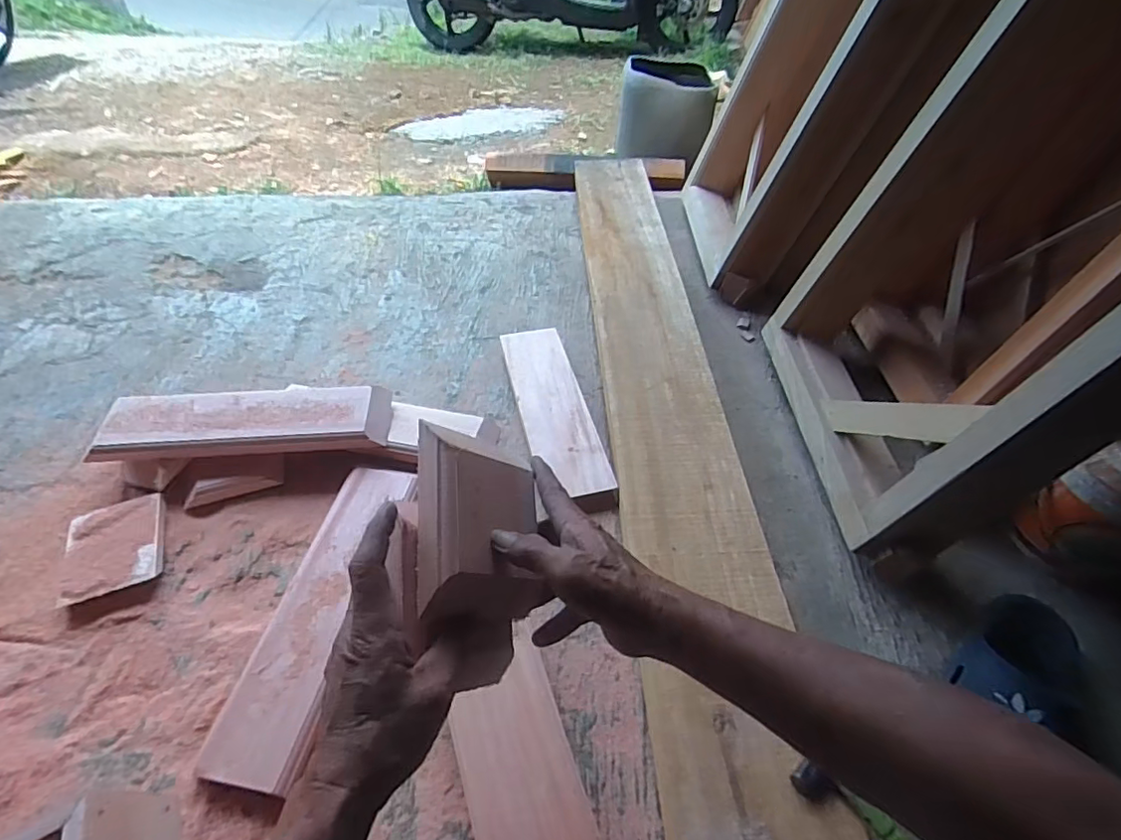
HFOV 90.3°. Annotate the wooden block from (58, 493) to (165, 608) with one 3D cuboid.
[{"bbox_3d":[-0.606,0.176,0.761,0.113,0.035,0.133,-17,49,-17],"label":"wooden block"}]

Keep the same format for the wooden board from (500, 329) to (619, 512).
[{"bbox_3d":[-0.013,-0.020,0.951,0.114,0.039,0.387,-10,47,-10],"label":"wooden board"}]

